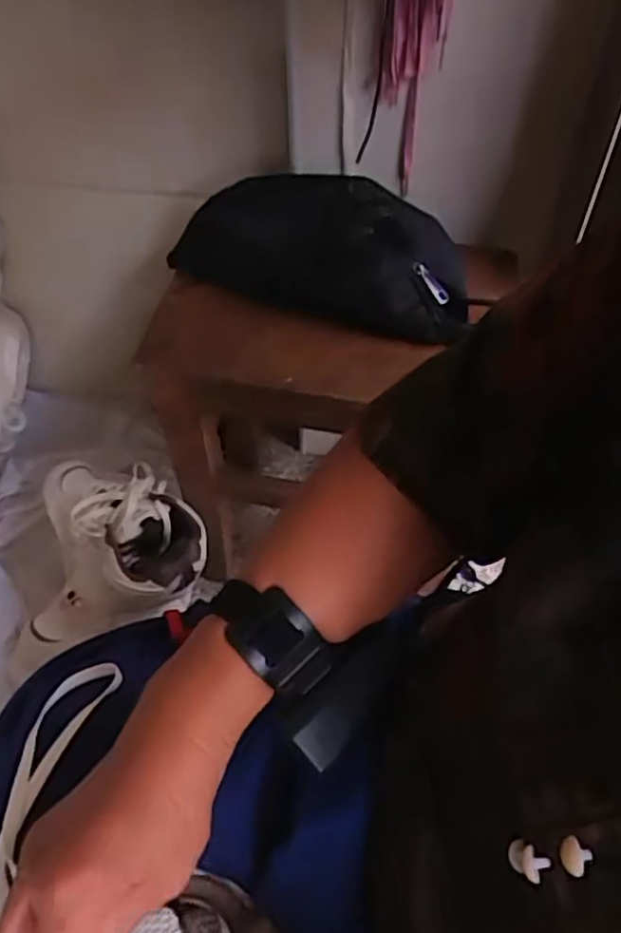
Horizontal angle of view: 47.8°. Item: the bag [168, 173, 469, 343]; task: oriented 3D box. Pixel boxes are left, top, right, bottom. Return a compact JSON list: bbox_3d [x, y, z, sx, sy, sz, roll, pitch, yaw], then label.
[{"bbox_3d":[0.013,-0.205,0.648,0.280,0.061,0.142,18,55,13],"label":"bag"}]

